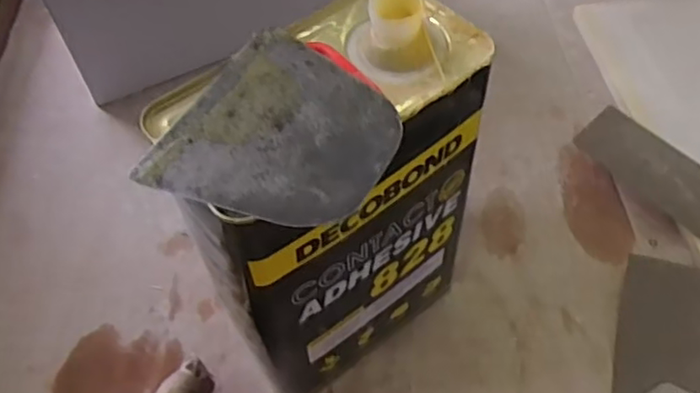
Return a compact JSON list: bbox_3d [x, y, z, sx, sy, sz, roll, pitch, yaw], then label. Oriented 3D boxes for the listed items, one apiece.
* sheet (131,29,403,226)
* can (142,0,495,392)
[{"bbox_3d":[-0.028,-0.031,0.295,0.096,0.004,0.099,21,60,16],"label":"sheet"},{"bbox_3d":[-0.008,0.018,0.403,0.099,0.260,0.174,35,62,25],"label":"can"}]

